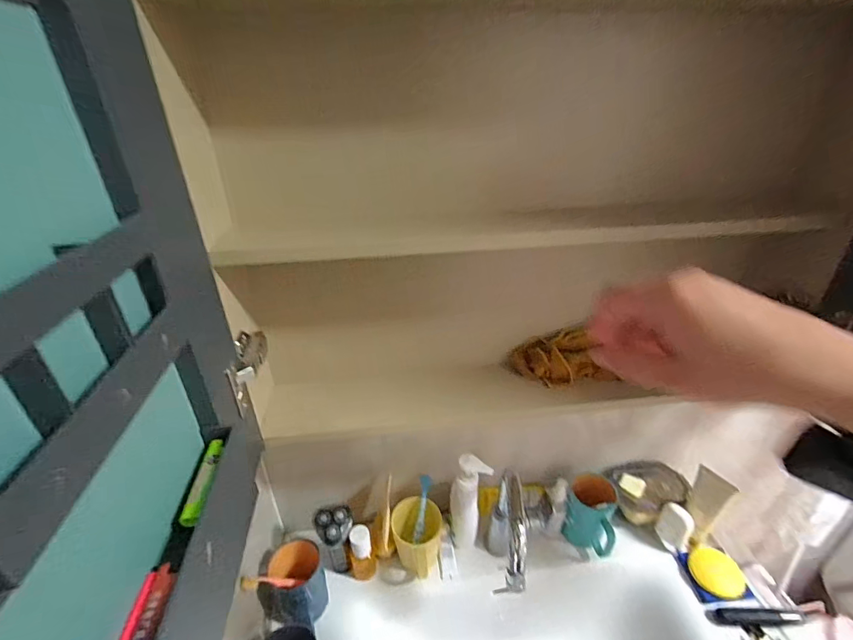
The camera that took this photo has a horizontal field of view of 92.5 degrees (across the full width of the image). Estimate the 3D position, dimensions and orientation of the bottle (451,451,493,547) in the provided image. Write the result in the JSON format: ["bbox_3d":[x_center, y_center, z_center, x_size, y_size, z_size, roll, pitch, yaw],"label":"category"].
[{"bbox_3d":[0.077,0.320,0.698,0.052,0.210,0.054,-11,31,-18],"label":"bottle"}]

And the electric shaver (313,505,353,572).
[{"bbox_3d":[-0.145,0.375,0.676,0.056,0.150,0.052,-11,31,-17],"label":"electric shaver"}]

